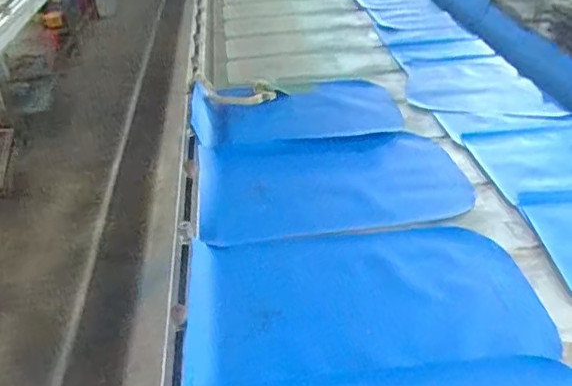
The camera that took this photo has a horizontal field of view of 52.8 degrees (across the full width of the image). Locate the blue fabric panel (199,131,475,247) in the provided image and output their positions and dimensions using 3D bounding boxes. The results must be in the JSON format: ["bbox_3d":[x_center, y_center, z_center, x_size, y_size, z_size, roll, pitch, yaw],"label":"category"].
[{"bbox_3d":[0.106,-0.037,1.330,0.590,0.043,0.384,-6,33,-4],"label":"blue fabric panel"}]

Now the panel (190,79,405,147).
[{"bbox_3d":[0.023,-0.239,1.631,0.570,0.056,0.397,-6,33,-5],"label":"panel"}]

